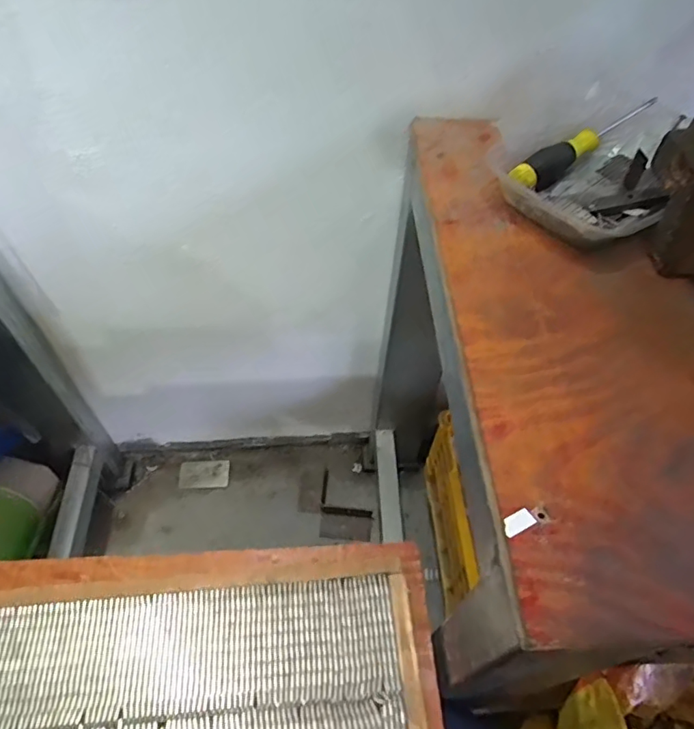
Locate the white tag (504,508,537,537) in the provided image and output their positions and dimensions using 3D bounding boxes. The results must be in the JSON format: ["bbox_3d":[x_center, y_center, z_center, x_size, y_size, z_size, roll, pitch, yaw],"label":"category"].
[{"bbox_3d":[0.097,0.089,0.296,0.019,0.004,0.010,-23,71,-15],"label":"white tag"}]

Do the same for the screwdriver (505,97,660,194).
[{"bbox_3d":[0.212,-0.197,0.479,0.140,0.032,0.028,-32,60,-7],"label":"screwdriver"}]

